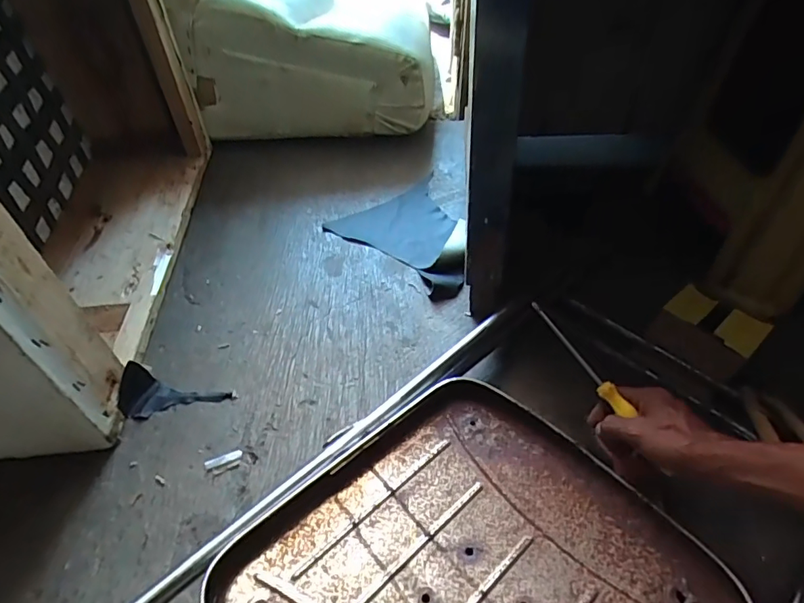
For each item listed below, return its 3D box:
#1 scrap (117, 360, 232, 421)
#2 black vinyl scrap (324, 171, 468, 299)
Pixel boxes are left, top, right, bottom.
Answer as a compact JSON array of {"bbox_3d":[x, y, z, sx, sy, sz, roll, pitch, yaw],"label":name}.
[{"bbox_3d":[-0.308,0.129,0.673,0.142,0.036,0.068,10,49,12],"label":"scrap"},{"bbox_3d":[0.031,-0.120,0.879,0.218,0.033,0.267,-30,53,-23],"label":"black vinyl scrap"}]

